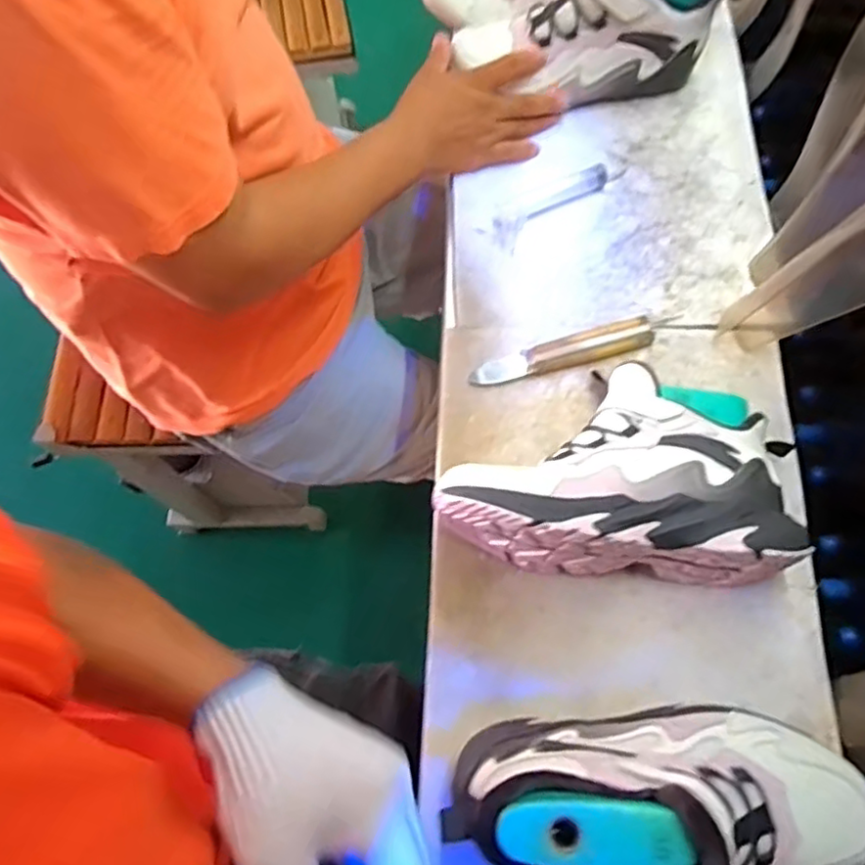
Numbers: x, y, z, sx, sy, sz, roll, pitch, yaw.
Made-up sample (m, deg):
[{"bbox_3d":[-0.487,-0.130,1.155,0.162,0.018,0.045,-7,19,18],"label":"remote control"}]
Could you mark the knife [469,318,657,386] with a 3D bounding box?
[{"bbox_3d":[0.115,-0.070,0.573,0.163,0.016,0.025,-16,69,-4],"label":"knife"}]

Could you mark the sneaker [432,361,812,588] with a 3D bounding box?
[{"bbox_3d":[0.138,0.020,0.491,0.262,0.103,0.165,4,69,3],"label":"sneaker"}]

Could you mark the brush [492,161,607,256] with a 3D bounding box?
[{"bbox_3d":[0.113,-0.225,0.630,0.124,0.018,0.035,-36,72,-11],"label":"brush"}]

